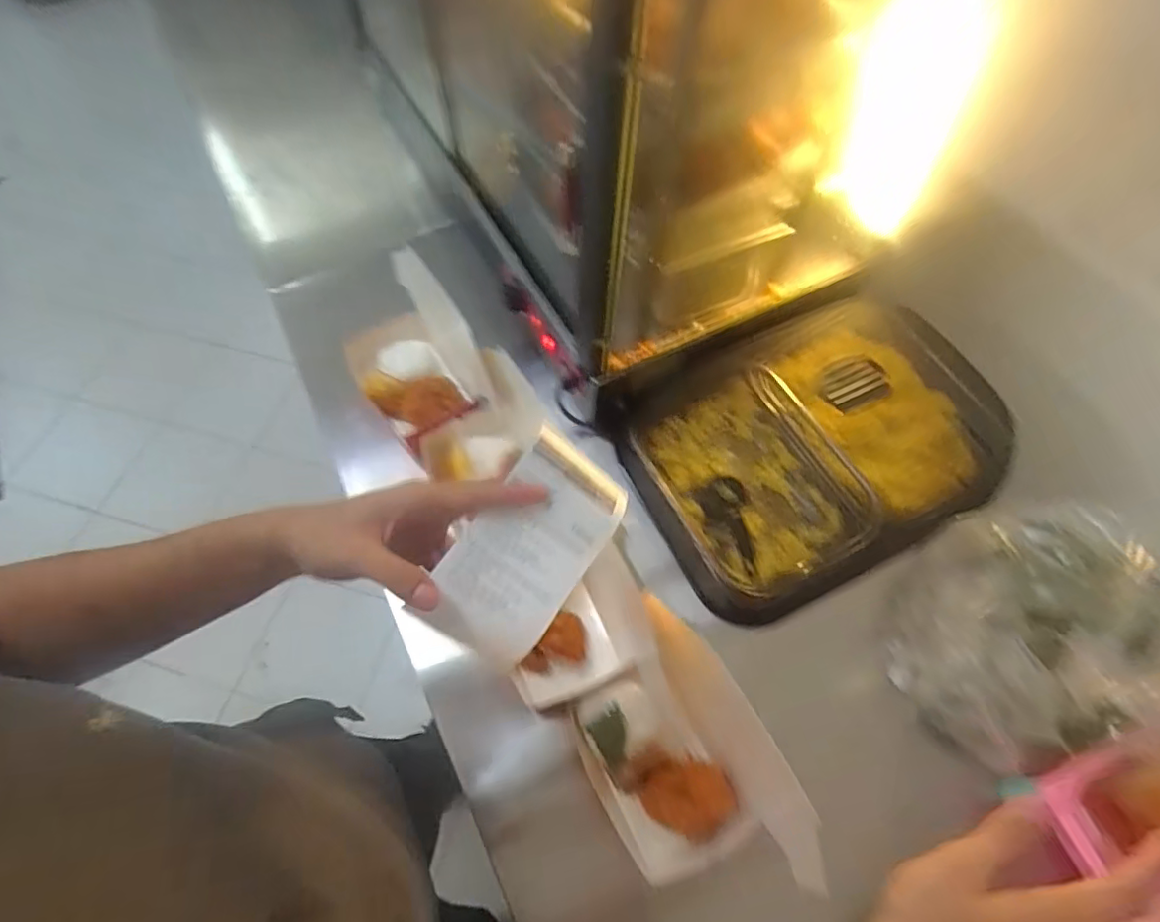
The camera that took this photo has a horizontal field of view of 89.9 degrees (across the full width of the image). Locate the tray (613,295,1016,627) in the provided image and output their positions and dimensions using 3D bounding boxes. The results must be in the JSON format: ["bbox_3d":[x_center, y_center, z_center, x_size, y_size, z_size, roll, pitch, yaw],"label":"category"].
[{"bbox_3d":[0.305,-0.016,0.763,0.452,0.074,0.325,-22,74,-3],"label":"tray"}]

